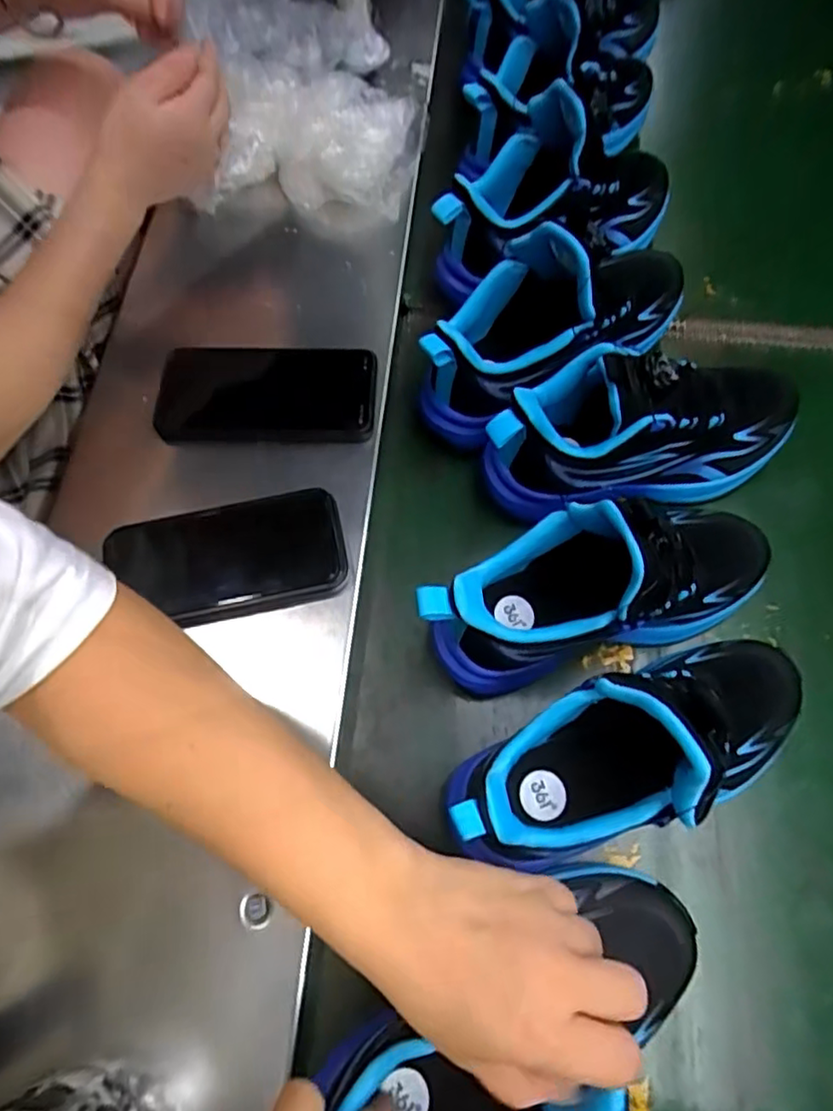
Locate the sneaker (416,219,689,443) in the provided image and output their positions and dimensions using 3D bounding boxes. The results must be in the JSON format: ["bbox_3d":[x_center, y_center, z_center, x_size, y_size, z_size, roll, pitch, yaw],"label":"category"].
[{"bbox_3d":[0.102,-0.177,0.463,0.228,0.116,0.085,-36,71,-14],"label":"sneaker"}]

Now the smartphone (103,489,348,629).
[{"bbox_3d":[-0.129,0.002,0.441,0.155,0.011,0.081,-12,67,-5],"label":"smartphone"}]

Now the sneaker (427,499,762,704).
[{"bbox_3d":[0.115,0.017,0.391,0.231,0.134,0.072,-15,68,-6],"label":"sneaker"}]

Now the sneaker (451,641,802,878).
[{"bbox_3d":[0.125,0.103,0.349,0.220,0.145,0.088,-20,68,-4],"label":"sneaker"}]

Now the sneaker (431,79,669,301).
[{"bbox_3d":[0.119,-0.296,0.505,0.231,0.123,0.072,-26,69,-7],"label":"sneaker"}]

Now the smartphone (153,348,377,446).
[{"bbox_3d":[-0.114,-0.126,0.501,0.162,0.018,0.084,1,68,0],"label":"smartphone"}]

